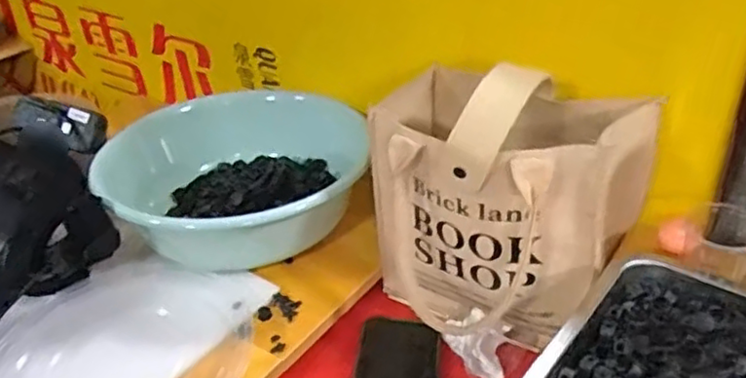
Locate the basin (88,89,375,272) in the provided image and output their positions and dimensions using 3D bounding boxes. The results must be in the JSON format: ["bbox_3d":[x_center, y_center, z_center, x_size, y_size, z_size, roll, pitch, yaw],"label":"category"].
[{"bbox_3d":[-0.153,-0.015,0.758,0.292,0.094,0.237,-1,34,5],"label":"basin"}]

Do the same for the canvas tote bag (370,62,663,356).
[{"bbox_3d":[0.111,0.006,0.617,0.231,0.229,0.201,16,39,27],"label":"canvas tote bag"}]

